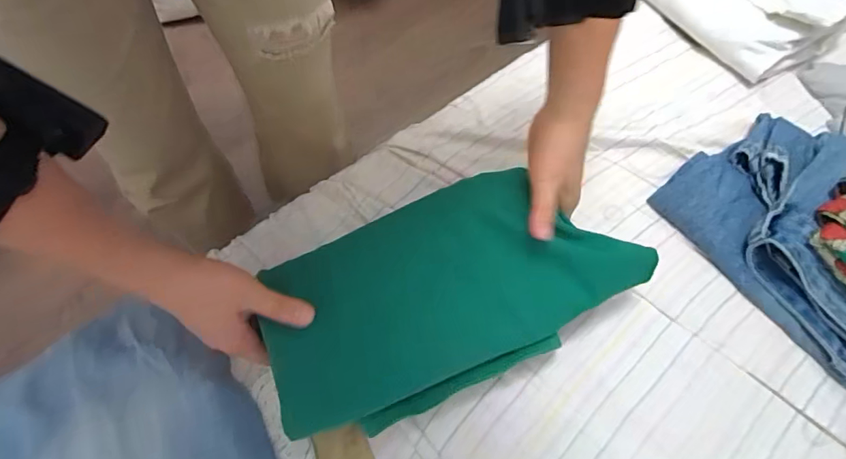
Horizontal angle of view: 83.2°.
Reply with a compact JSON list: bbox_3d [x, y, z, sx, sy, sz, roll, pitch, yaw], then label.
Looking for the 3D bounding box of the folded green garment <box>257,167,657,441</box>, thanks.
[{"bbox_3d":[0.016,0.044,0.402,0.296,0.047,0.167,-23,68,-12],"label":"folded green garment"}]

